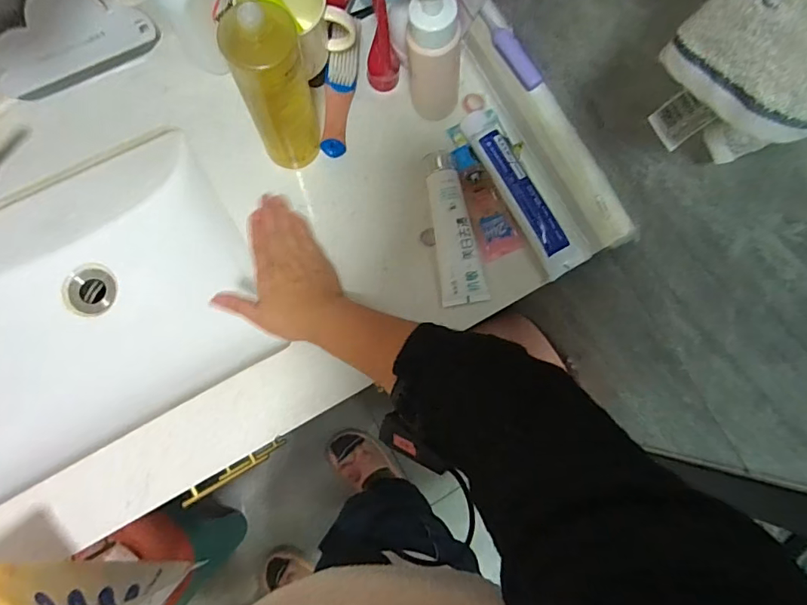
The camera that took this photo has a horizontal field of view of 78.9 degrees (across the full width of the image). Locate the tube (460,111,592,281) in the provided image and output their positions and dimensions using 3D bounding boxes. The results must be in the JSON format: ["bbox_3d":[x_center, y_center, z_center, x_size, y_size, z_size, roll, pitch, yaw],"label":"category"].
[{"bbox_3d":[0.136,-0.125,0.556,0.056,0.033,0.203,-31,85,-8],"label":"tube"}]

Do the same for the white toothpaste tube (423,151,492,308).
[{"bbox_3d":[0.054,-0.085,0.538,0.050,0.035,0.172,-11,82,-6],"label":"white toothpaste tube"}]

